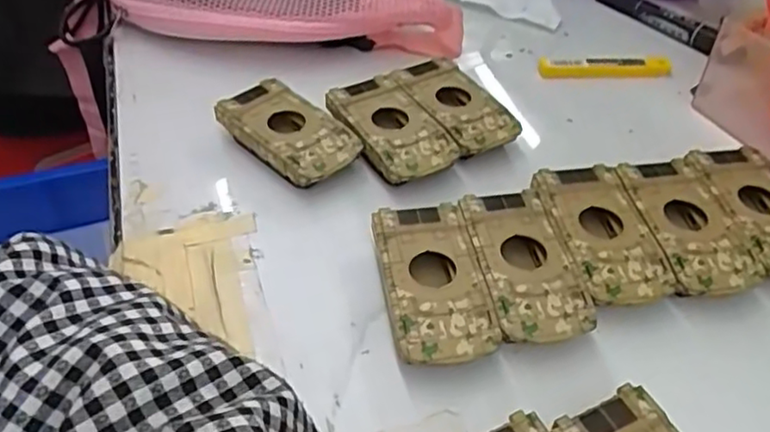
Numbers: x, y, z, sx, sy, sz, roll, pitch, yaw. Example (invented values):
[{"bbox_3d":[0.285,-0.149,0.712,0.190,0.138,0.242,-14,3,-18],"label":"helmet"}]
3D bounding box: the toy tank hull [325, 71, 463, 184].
[{"bbox_3d":[0.005,-0.054,0.431,0.055,0.025,0.092,-22,50,-22],"label":"toy tank hull"}]

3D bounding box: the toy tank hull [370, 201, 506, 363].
[{"bbox_3d":[0.024,0.038,0.340,0.050,0.026,0.093,-5,46,-8],"label":"toy tank hull"}]

